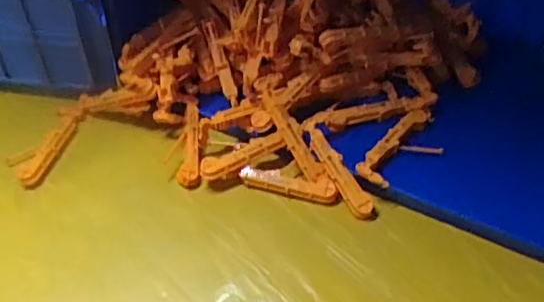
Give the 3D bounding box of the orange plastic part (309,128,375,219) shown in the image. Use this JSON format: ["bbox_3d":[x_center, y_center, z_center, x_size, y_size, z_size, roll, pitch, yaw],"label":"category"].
[{"bbox_3d":[0.058,0.018,0.481,0.017,0.012,0.089,-24,70,-23],"label":"orange plastic part"}]

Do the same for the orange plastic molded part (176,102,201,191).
[{"bbox_3d":[-0.076,-0.004,0.517,0.020,0.024,0.090,-4,44,-5],"label":"orange plastic molded part"}]

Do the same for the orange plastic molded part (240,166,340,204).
[{"bbox_3d":[0.014,0.029,0.486,0.085,0.017,0.018,9,45,8],"label":"orange plastic molded part"}]

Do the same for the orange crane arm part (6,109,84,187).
[{"bbox_3d":[-0.209,-0.008,0.524,0.036,0.018,0.098,13,45,12],"label":"orange crane arm part"}]

